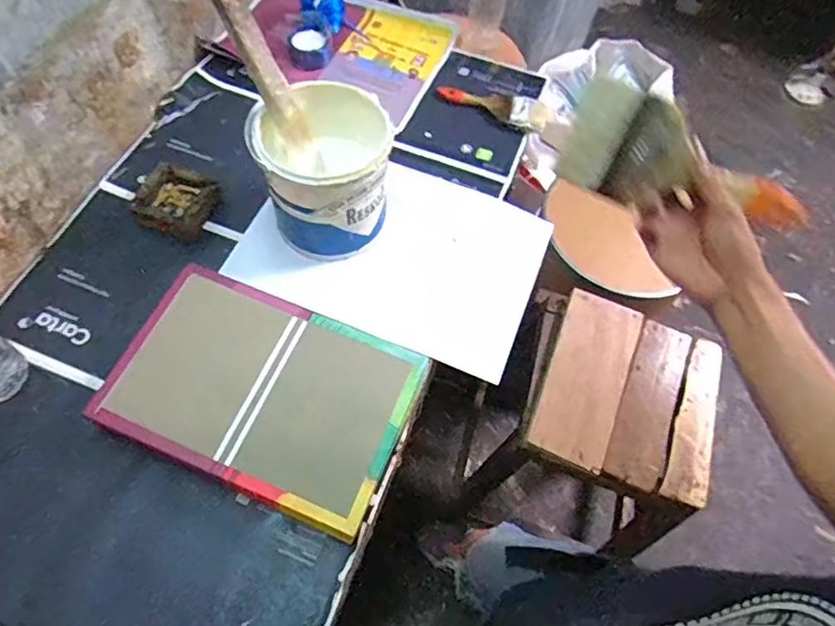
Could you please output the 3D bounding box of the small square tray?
[{"bbox_3d":[-0.379,-0.175,0.883,0.113,0.043,0.110,20,63,8],"label":"small square tray"}]

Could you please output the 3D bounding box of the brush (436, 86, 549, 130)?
[{"bbox_3d":[0.140,-0.392,1.043,0.211,0.024,0.062,19,63,8],"label":"brush"}]

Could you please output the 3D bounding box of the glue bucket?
[{"bbox_3d":[-0.134,-0.208,0.832,0.179,0.187,0.183,2,62,-3],"label":"glue bucket"}]

